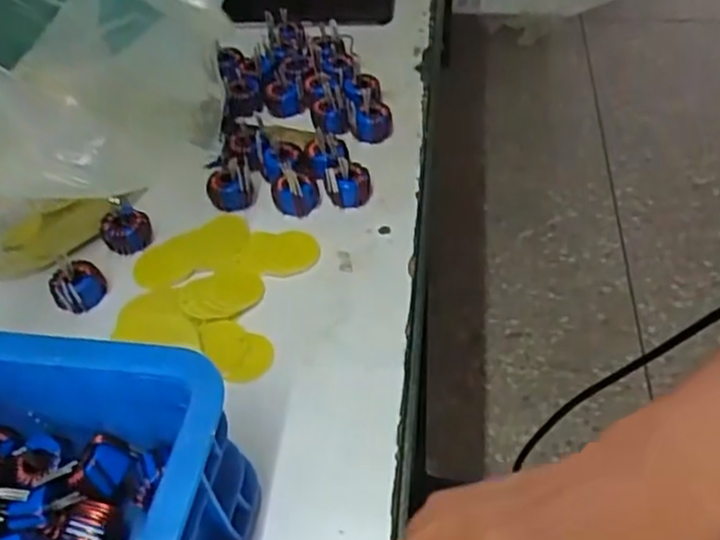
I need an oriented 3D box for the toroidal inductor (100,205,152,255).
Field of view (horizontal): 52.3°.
[{"bbox_3d":[-0.157,-0.025,0.492,0.032,0.029,0.014,-17,18,-5],"label":"toroidal inductor"}]

